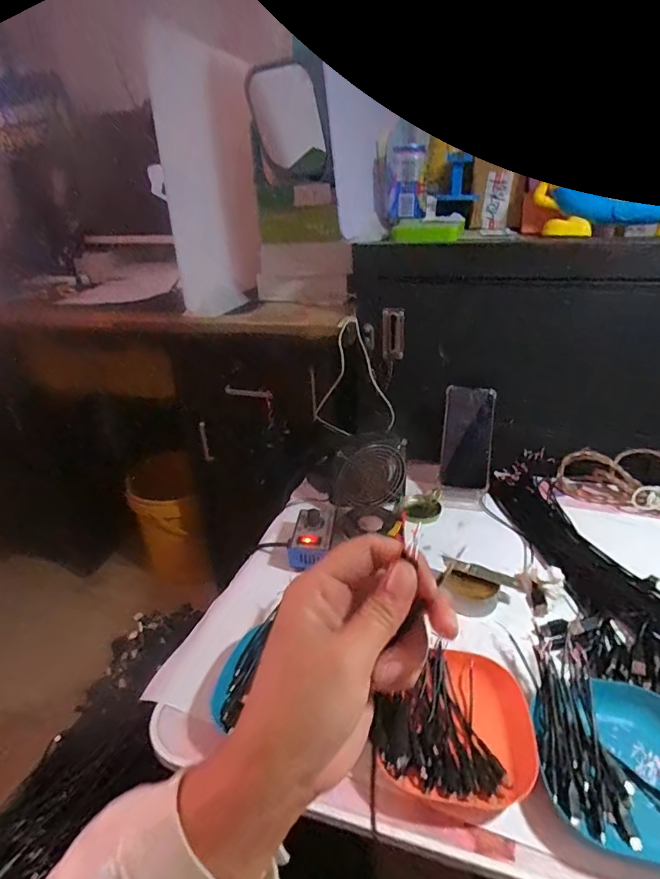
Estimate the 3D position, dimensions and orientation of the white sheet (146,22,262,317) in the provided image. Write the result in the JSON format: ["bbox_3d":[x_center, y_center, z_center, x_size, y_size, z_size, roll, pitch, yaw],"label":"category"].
[{"bbox_3d":[-0.198,-0.433,0.824,0.052,0.396,0.219,8,30,19],"label":"white sheet"}]

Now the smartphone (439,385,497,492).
[{"bbox_3d":[0.225,-0.003,0.779,0.078,0.164,0.011,5,0,7],"label":"smartphone"}]

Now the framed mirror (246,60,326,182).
[{"bbox_3d":[-0.076,-0.582,0.892,0.121,0.196,0.008,-28,45,-12],"label":"framed mirror"}]

